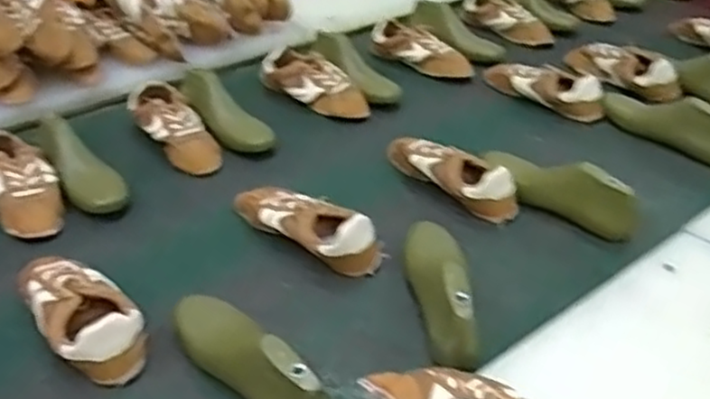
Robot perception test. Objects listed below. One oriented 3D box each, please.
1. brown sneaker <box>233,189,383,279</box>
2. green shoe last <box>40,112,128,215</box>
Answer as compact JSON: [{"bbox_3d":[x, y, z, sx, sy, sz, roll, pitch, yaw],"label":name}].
[{"bbox_3d":[-0.076,0.027,0.987,0.240,0.077,0.075,24,42,26],"label":"brown sneaker"},{"bbox_3d":[-0.412,-0.058,1.084,0.073,0.060,0.217,-24,44,-30],"label":"green shoe last"}]

